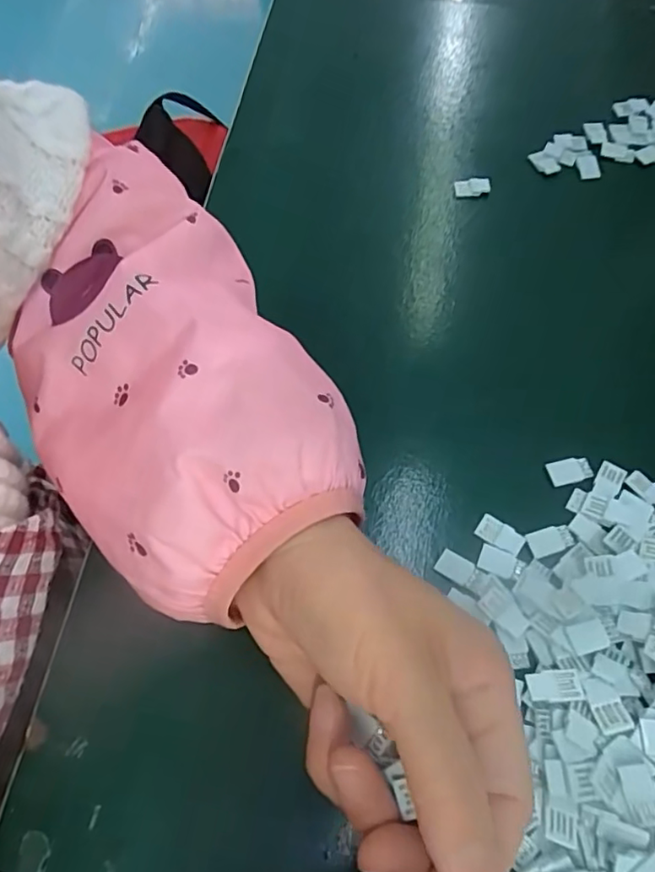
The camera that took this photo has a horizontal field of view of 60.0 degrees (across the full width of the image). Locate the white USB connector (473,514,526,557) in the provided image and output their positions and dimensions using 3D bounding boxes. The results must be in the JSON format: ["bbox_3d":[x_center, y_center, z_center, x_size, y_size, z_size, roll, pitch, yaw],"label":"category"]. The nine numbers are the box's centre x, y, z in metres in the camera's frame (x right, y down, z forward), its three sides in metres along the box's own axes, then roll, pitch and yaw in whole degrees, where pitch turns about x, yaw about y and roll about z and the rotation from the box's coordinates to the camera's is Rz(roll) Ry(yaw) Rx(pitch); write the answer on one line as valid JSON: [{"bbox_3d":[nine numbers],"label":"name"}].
[{"bbox_3d":[0.078,0.044,0.255,0.021,0.004,0.011,31,68,16],"label":"white USB connector"}]

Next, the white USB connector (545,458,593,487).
[{"bbox_3d":[0.115,0.016,0.270,0.020,0.004,0.011,-14,64,-6],"label":"white USB connector"}]

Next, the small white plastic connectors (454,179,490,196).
[{"bbox_3d":[0.089,-0.155,0.353,0.022,0.004,0.010,-11,64,-2],"label":"small white plastic connectors"}]

